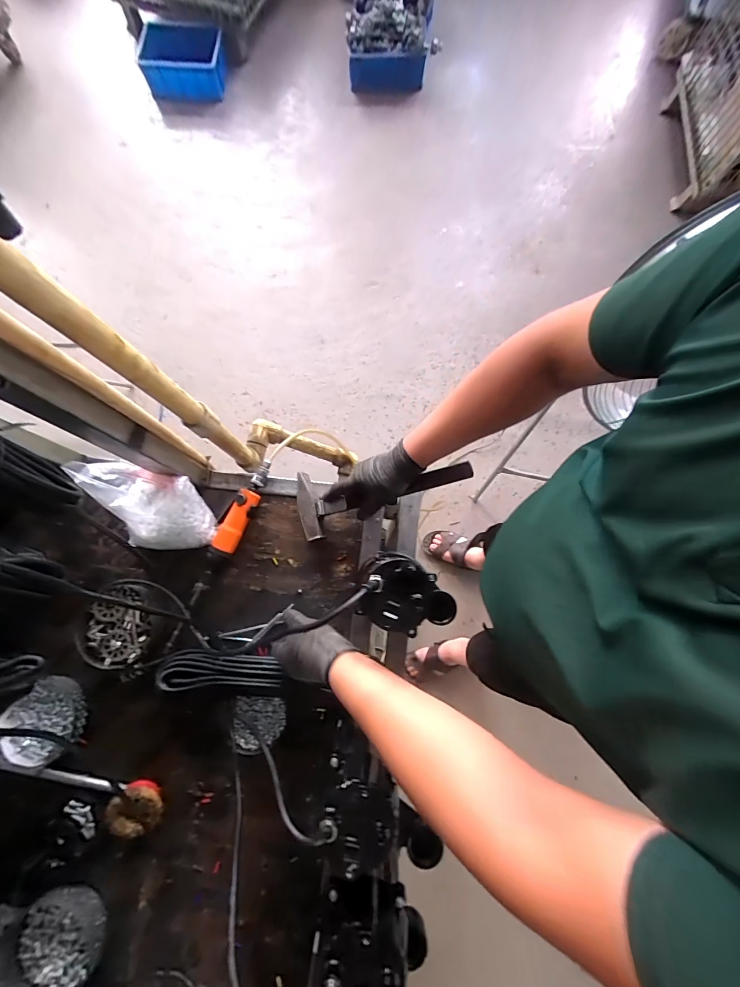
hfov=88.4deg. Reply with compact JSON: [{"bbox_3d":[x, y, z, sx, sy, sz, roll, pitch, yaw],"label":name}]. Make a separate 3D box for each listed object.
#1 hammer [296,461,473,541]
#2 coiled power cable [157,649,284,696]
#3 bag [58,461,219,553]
[{"bbox_3d":[0.017,0.005,0.653,0.308,0.025,0.119,-8,77,18],"label":"hammer"},{"bbox_3d":[-0.236,0.283,0.604,0.190,0.025,0.054,3,77,3],"label":"coiled power cable"},{"bbox_3d":[-0.362,0.022,0.643,0.135,0.176,0.152,-17,78,-5],"label":"bag"}]

